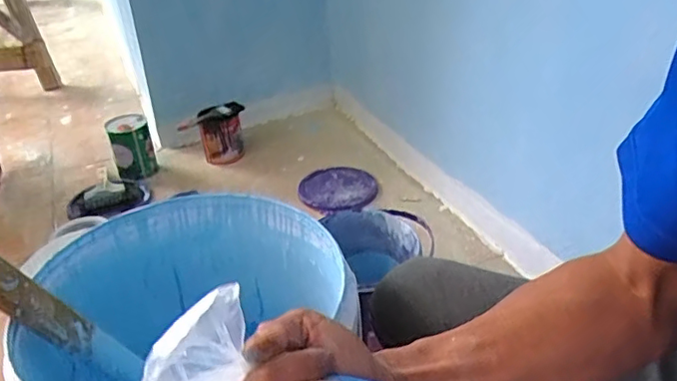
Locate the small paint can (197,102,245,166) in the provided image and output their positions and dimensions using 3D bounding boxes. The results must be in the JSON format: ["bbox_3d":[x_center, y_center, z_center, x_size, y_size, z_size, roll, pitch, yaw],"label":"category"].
[{"bbox_3d":[-0.294,-0.145,1.432,0.113,0.123,0.099,-8,33,-8],"label":"small paint can"}]

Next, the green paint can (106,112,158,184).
[{"bbox_3d":[-0.507,-0.101,1.391,0.097,0.144,0.105,-13,34,-16],"label":"green paint can"}]

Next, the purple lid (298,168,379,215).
[{"bbox_3d":[0.001,-0.012,1.307,0.169,0.020,0.188,2,33,7],"label":"purple lid"}]

